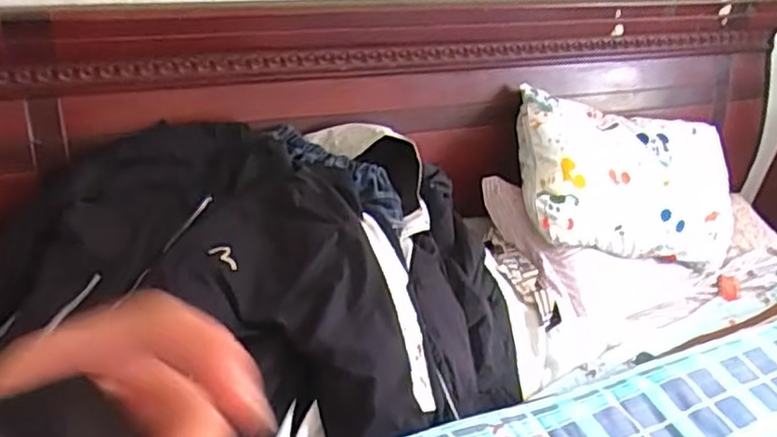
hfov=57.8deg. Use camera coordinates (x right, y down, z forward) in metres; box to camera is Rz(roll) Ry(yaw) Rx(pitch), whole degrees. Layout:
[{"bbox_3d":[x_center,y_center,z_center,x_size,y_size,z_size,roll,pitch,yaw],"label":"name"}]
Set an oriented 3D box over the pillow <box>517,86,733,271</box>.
[{"bbox_3d":[0.595,-0.101,1.680,0.624,0.101,0.387,6,67,-25],"label":"pillow"}]

